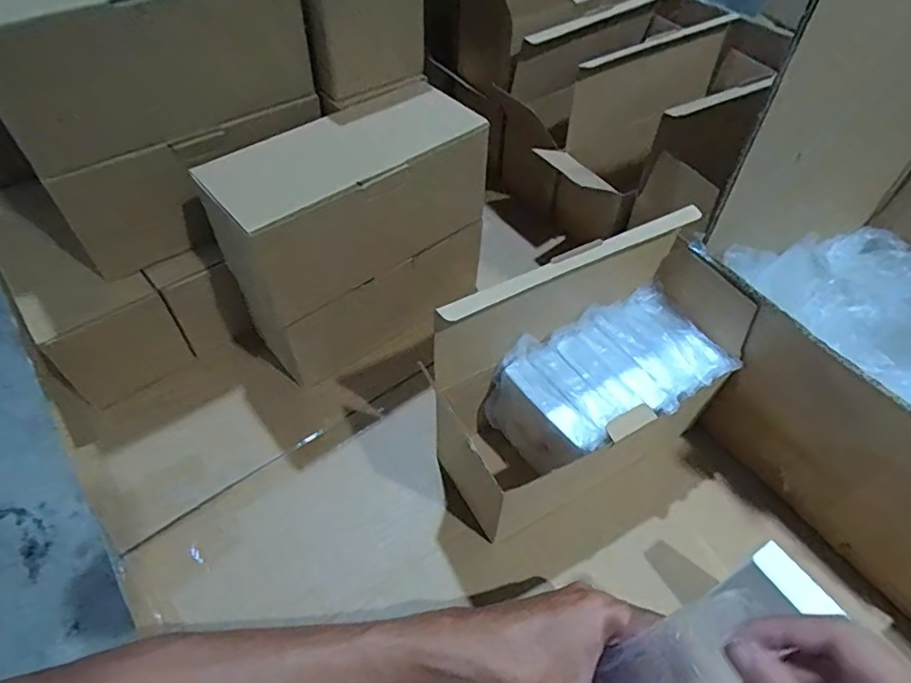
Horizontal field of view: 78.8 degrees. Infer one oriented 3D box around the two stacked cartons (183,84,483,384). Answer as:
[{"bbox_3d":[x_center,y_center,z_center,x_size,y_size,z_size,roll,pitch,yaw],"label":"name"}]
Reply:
[{"bbox_3d":[-0.086,-0.090,0.494,0.208,0.193,0.094,-32,58,-23],"label":"two stacked cartons"}]

